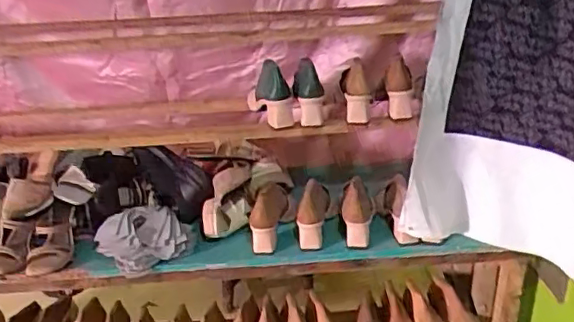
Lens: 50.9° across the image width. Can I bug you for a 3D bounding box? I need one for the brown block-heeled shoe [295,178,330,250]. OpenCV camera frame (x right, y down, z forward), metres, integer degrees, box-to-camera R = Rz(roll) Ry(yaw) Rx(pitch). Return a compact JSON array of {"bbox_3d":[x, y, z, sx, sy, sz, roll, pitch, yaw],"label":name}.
[{"bbox_3d":[0.059,0.115,1.305,0.063,0.067,0.153,3,59,13],"label":"brown block-heeled shoe"}]

